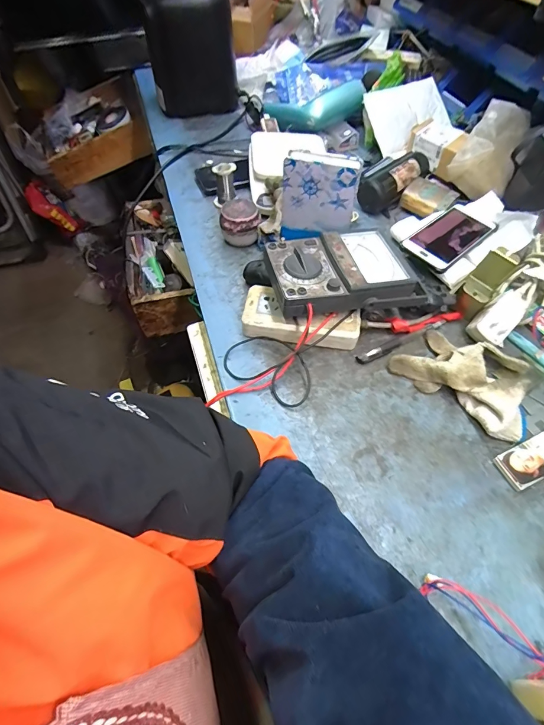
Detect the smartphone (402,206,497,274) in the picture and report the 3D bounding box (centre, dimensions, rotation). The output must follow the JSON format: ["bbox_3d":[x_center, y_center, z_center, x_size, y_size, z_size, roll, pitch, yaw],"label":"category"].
[{"bbox_3d":[0.270,-0.192,0.555,0.158,0.010,0.078,-36,63,-22],"label":"smartphone"}]

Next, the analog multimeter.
[{"bbox_3d":[0.092,-0.118,0.467,0.188,0.041,0.118,-11,57,-8],"label":"analog multimeter"}]

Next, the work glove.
[{"bbox_3d":[0.237,0.010,0.432,0.112,0.036,0.155,-38,64,-23],"label":"work glove"}]

